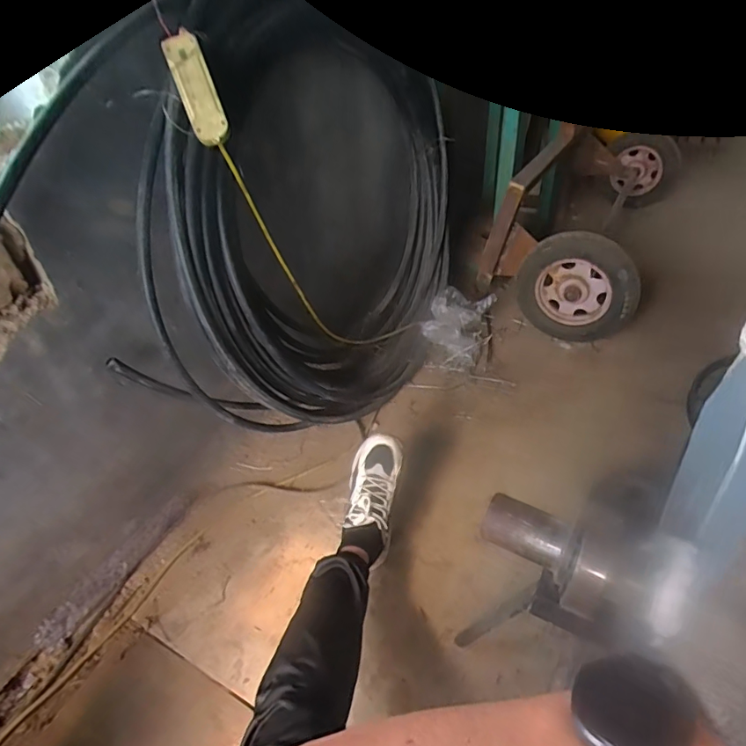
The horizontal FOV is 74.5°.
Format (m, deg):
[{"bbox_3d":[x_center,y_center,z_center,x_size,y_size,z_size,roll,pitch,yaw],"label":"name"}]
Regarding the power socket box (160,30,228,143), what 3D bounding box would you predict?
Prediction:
[{"bbox_3d":[-0.290,-0.465,0.809,0.054,0.178,0.032,-22,6,-22],"label":"power socket box"}]

